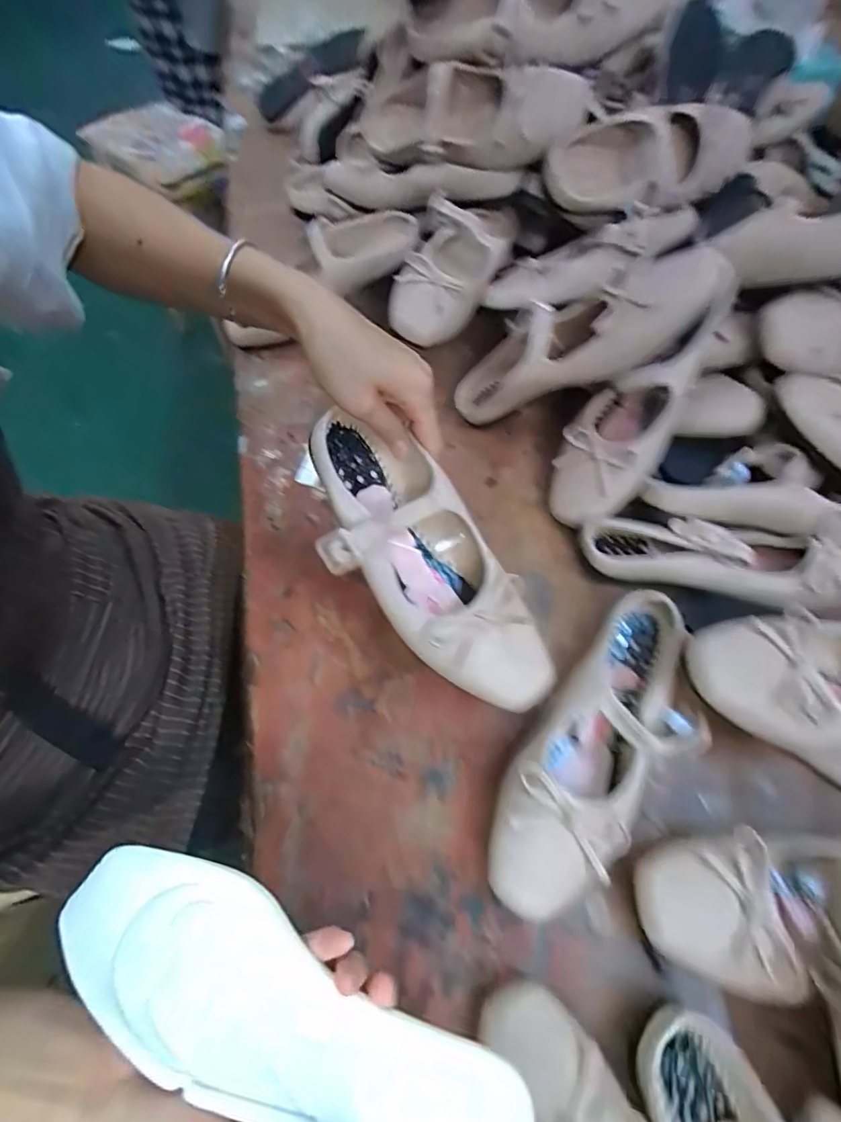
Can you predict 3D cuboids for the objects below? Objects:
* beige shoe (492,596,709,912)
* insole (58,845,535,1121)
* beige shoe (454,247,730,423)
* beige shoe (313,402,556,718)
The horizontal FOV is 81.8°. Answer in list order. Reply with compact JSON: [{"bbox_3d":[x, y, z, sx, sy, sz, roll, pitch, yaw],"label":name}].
[{"bbox_3d":[0.131,0.125,0.342,0.084,0.053,0.238,37,67,18],"label":"beige shoe"},{"bbox_3d":[-0.062,0.212,0.226,0.234,0.025,0.064,24,65,9],"label":"insole"},{"bbox_3d":[0.128,-0.194,0.433,0.236,0.046,0.088,-9,52,44],"label":"beige shoe"},{"bbox_3d":[-0.002,0.001,0.328,0.094,0.059,0.229,-34,81,-16],"label":"beige shoe"}]

